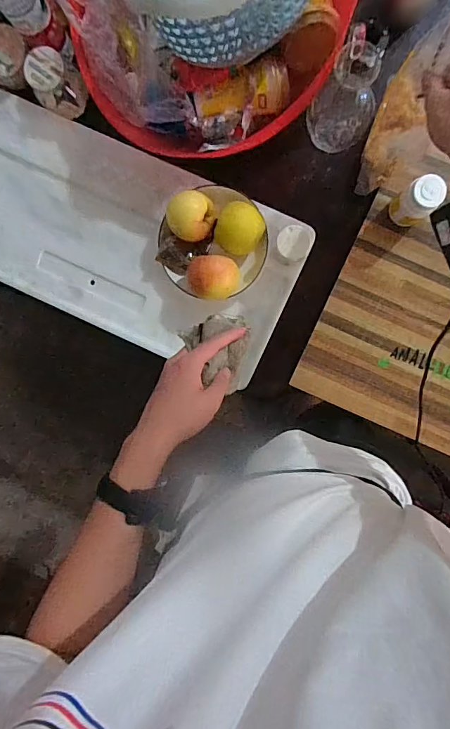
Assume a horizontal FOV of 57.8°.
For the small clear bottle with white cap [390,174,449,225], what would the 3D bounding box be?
[{"bbox_3d":[0.281,-0.240,0.605,0.050,0.099,0.048,0,93,7],"label":"small clear bottle with white cap"}]

